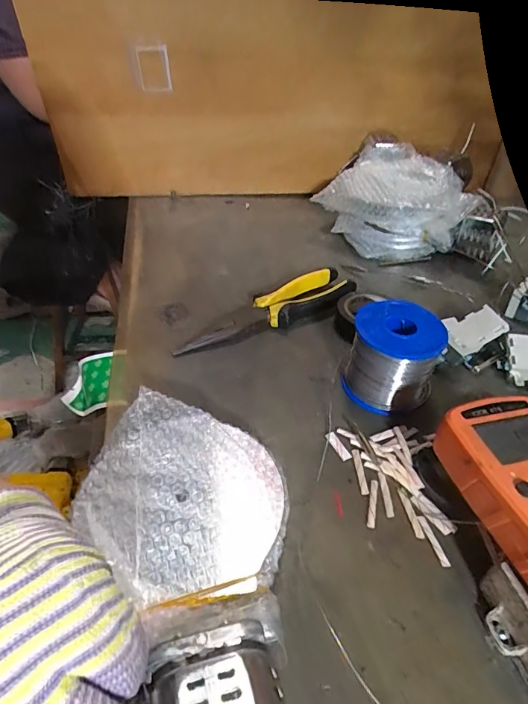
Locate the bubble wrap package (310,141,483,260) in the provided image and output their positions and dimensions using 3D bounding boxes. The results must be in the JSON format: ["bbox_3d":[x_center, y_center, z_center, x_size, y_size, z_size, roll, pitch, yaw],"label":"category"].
[{"bbox_3d":[0.159,-0.185,0.544,0.176,0.081,0.188,11,42,9],"label":"bubble wrap package"}]

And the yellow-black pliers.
[{"bbox_3d":[0.005,-0.040,0.410,0.192,0.018,0.042,-21,47,-25],"label":"yellow-black pliers"}]

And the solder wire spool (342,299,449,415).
[{"bbox_3d":[0.098,0.004,0.338,0.059,0.067,0.059,4,41,0],"label":"solder wire spool"}]

